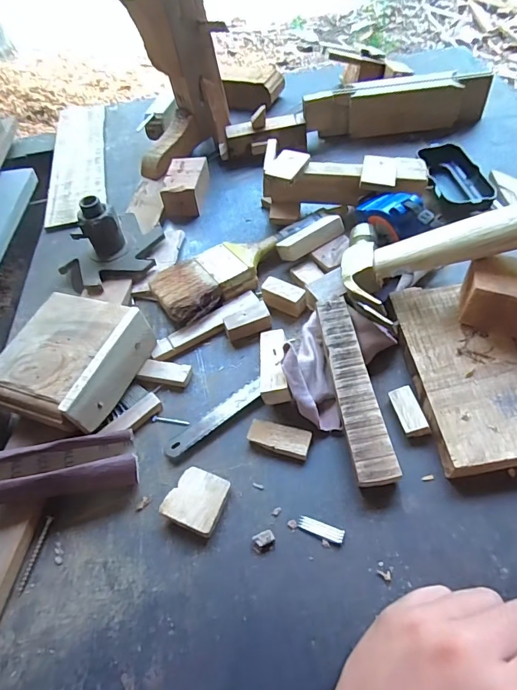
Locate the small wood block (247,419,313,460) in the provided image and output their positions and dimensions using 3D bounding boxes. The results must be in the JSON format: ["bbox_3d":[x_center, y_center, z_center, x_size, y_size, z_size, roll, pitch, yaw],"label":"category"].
[{"bbox_3d":[0.015,0.071,0.316,0.045,0.010,0.021,12,57,11],"label":"small wood block"}]

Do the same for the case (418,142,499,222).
[{"bbox_3d":[0.211,-0.176,0.462,0.056,0.027,0.114,-14,56,-6],"label":"case"}]

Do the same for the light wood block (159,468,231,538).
[{"bbox_3d":[-0.043,0.107,0.294,0.038,0.013,0.039,20,59,16],"label":"light wood block"}]

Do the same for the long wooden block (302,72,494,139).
[{"bbox_3d":[0.174,-0.307,0.541,0.225,0.056,0.035,0,55,3],"label":"long wooden block"}]

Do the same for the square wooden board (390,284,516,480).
[{"bbox_3d":[0.229,0.005,0.321,0.223,0.028,0.155,-7,55,-2],"label":"square wooden board"}]

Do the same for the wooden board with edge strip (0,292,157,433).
[{"bbox_3d":[-0.152,0.016,0.346,0.092,0.050,0.103,15,57,14],"label":"wooden board with edge strip"}]

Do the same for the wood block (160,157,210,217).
[{"bbox_3d":[-0.086,-0.187,0.503,0.045,0.034,0.074,3,55,6],"label":"wood block"}]

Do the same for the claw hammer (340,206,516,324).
[{"bbox_3d":[0.201,-0.093,0.302,0.283,0.032,0.093,-12,50,29],"label":"claw hammer"}]

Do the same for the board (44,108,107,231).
[{"bbox_3d":[-0.255,-0.270,0.599,0.074,0.010,0.314,-12,55,-5],"label":"board"}]

